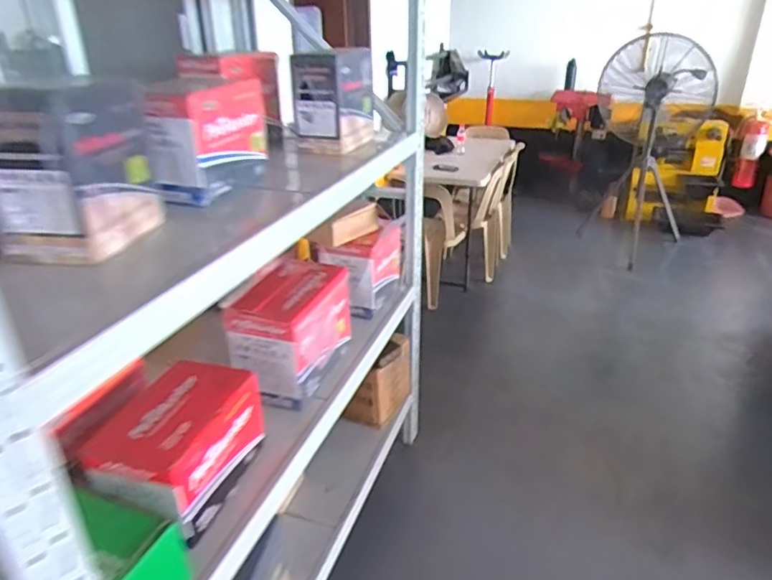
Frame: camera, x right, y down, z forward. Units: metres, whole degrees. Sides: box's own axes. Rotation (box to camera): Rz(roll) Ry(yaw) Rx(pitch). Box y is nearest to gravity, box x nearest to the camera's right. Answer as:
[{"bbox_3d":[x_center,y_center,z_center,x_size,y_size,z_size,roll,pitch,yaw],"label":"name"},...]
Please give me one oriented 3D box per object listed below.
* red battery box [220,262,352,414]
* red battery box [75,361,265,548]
[{"bbox_3d":[-0.231,0.103,1.376,0.201,0.245,0.345,9,28,19],"label":"red battery box"},{"bbox_3d":[-0.387,0.302,1.052,0.186,0.200,0.304,6,28,14],"label":"red battery box"}]

